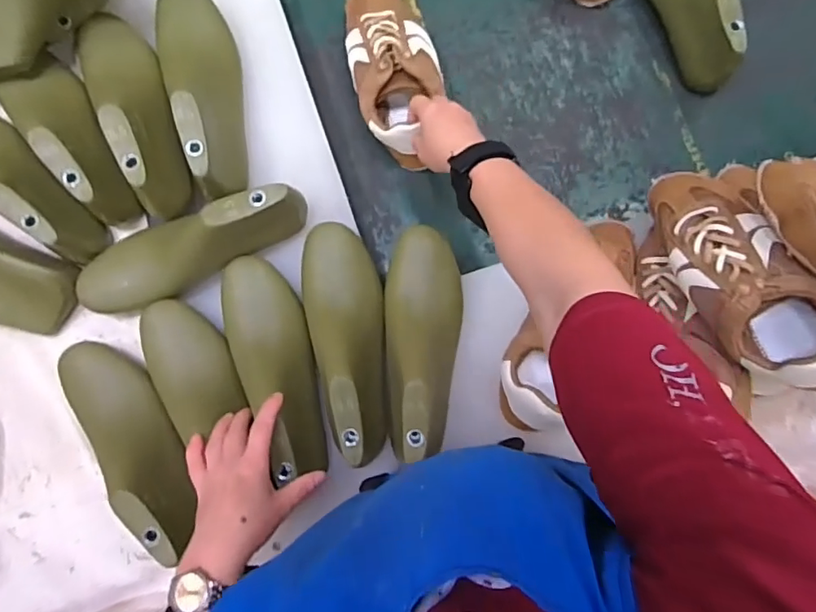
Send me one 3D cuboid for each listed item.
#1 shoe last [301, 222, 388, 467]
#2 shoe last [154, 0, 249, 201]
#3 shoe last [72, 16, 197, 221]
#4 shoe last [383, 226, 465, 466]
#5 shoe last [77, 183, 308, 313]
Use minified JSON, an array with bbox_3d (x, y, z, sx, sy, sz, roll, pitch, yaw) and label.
[{"bbox_3d":[-0.064,0.037,0.553,0.081,0.082,0.247,-10,73,-1],"label":"shoe last"},{"bbox_3d":[-0.225,-0.247,0.568,0.086,0.079,0.256,-19,85,-2],"label":"shoe last"},{"bbox_3d":[-0.300,-0.216,0.576,0.079,0.088,0.252,-25,73,-2],"label":"shoe last"},{"bbox_3d":[0.017,0.034,0.541,0.080,0.074,0.230,0,85,0],"label":"shoe last"},{"bbox_3d":[-0.229,-0.062,0.559,0.251,0.088,0.072,-23,85,-2],"label":"shoe last"}]

